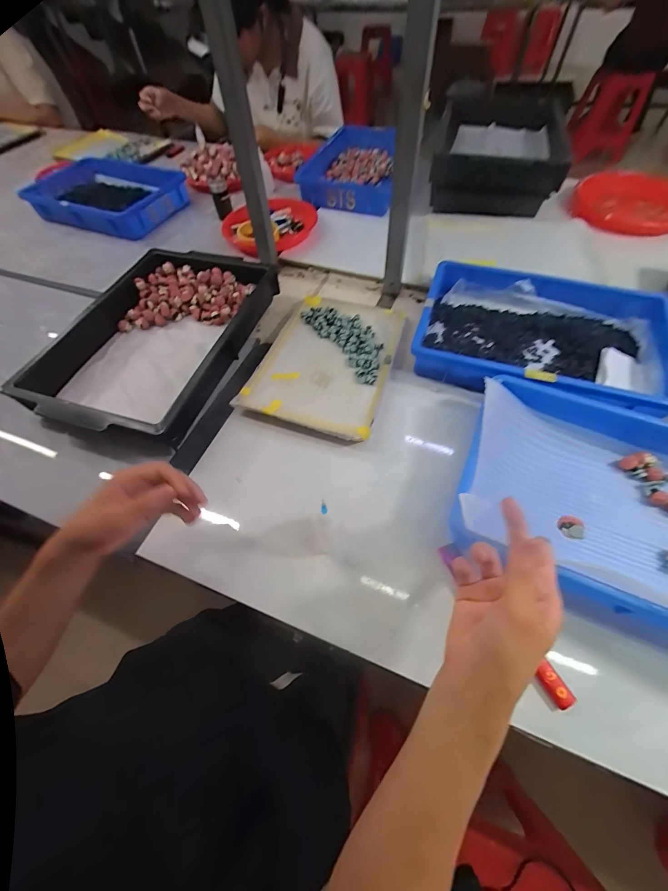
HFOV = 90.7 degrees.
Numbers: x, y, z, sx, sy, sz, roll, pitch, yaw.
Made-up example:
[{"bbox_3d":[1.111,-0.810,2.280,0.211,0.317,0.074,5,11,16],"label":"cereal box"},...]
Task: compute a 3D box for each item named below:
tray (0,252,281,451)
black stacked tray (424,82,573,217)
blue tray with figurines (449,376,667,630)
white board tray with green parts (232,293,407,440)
[{"bbox_3d":[-0.287,-0.182,0.548,0.261,0.061,0.381,14,60,10],"label":"tray"},{"bbox_3d":[0.393,-0.699,0.793,0.273,0.099,0.413,15,60,11],"label":"black stacked tray"},{"bbox_3d":[0.341,0.062,0.378,0.371,0.066,0.250,20,61,13],"label":"blue tray with figurines"},{"bbox_3d":[-0.005,-0.153,0.554,0.203,0.029,0.316,14,60,10],"label":"white board tray with green parts"}]

